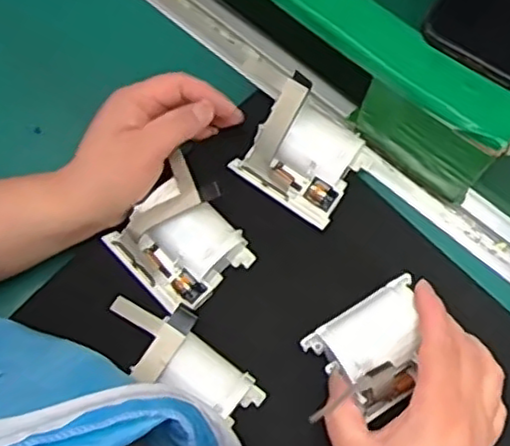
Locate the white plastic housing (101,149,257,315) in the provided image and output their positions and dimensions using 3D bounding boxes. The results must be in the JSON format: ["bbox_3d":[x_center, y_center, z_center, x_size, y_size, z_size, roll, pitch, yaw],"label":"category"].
[{"bbox_3d":[-0.051,0.013,0.452,0.072,0.046,0.075,-42,78,-11],"label":"white plastic housing"}]

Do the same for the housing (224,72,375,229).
[{"bbox_3d":[0.034,-0.048,0.464,0.075,0.056,0.066,31,76,8],"label":"housing"}]

